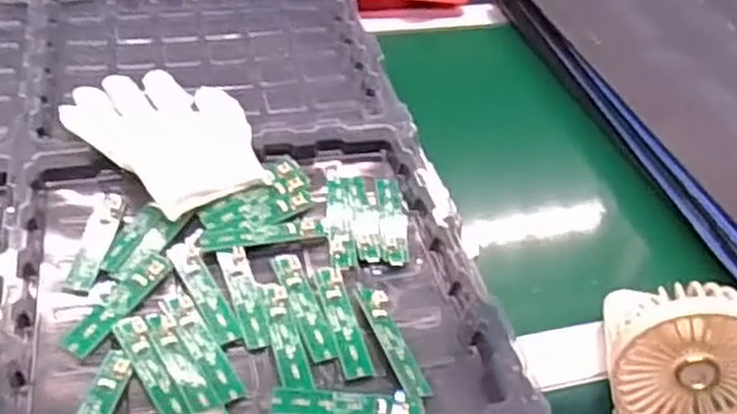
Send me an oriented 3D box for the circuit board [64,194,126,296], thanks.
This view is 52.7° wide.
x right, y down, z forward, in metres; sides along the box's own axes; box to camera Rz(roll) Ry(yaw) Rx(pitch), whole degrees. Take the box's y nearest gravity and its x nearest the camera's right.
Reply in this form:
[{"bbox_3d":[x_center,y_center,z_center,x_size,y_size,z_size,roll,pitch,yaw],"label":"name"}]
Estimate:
[{"bbox_3d":[-0.176,0.022,0.481,0.018,0.005,0.082,6,42,-1],"label":"circuit board"}]

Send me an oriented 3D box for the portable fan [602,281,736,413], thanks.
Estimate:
[{"bbox_3d":[0.172,0.089,0.414,0.092,0.106,0.042,8,42,0],"label":"portable fan"}]

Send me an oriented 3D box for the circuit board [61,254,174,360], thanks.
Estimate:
[{"bbox_3d":[-0.150,0.056,0.447,0.019,0.004,0.083,23,44,16],"label":"circuit board"}]

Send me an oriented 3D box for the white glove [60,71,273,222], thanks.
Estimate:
[{"bbox_3d":[-0.147,-0.059,0.557,0.115,0.020,0.167,-29,53,-33],"label":"white glove"}]

